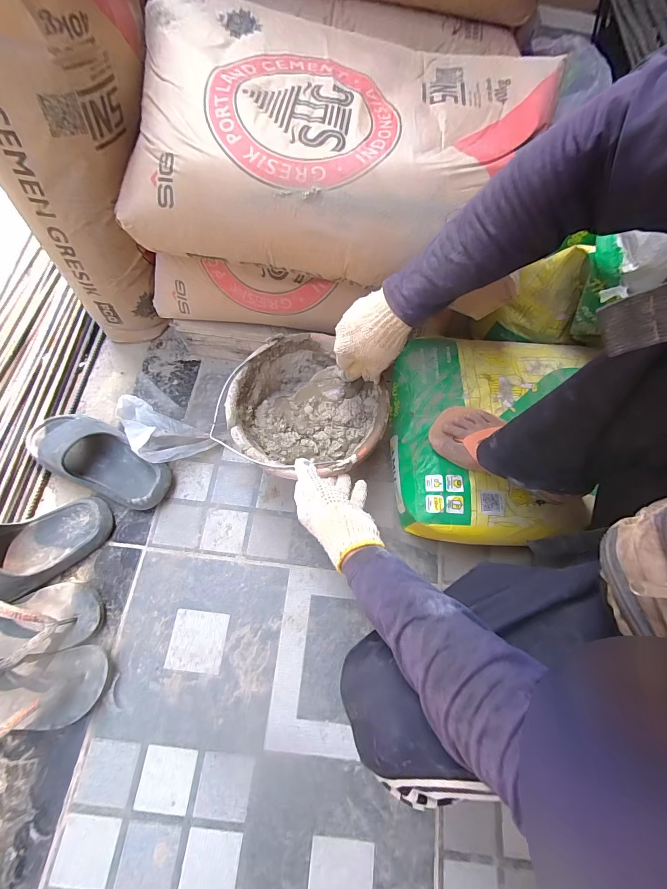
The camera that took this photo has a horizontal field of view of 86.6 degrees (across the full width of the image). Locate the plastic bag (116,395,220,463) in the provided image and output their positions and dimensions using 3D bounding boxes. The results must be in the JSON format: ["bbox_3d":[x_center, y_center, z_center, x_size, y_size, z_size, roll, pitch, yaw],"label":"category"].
[{"bbox_3d":[-0.325,-0.018,0.649,0.192,0.063,0.094,29,72,9],"label":"plastic bag"}]

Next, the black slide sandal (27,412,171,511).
[{"bbox_3d":[-0.411,0.020,0.620,0.270,0.073,0.116,23,71,7],"label":"black slide sandal"}]

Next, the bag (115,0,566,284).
[{"bbox_3d":[0.017,-0.435,0.496,0.553,0.119,0.382,6,67,-1],"label":"bag"}]

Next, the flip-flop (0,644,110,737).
[{"bbox_3d":[-0.451,0.358,0.498,0.247,0.045,0.098,-10,70,-5],"label":"flip-flop"}]

